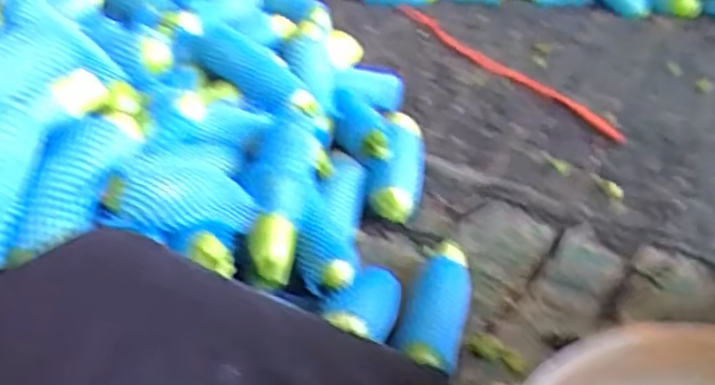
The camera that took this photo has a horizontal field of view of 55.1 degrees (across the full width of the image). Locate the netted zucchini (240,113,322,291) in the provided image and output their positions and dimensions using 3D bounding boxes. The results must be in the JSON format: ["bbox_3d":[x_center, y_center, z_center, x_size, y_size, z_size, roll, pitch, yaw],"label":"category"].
[{"bbox_3d":[-0.095,-0.007,0.813,0.077,0.079,0.265,2,35,3],"label":"netted zucchini"}]

